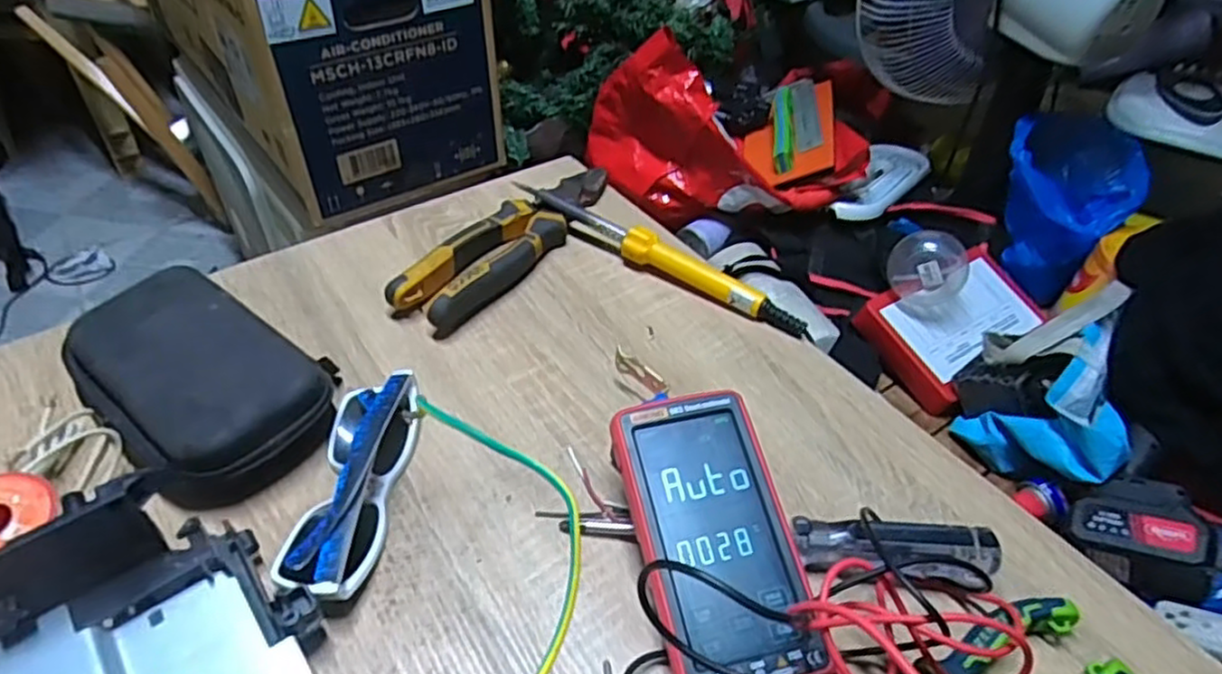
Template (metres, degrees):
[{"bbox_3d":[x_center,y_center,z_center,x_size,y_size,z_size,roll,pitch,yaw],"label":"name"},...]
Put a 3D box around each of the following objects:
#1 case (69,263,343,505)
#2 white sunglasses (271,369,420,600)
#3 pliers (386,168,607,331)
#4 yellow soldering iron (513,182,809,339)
[{"bbox_3d":[-0.250,0.025,0.444,0.180,0.052,0.114,28,50,26],"label":"case"},{"bbox_3d":[-0.146,0.076,0.397,0.049,0.040,0.139,2,43,1],"label":"white sunglasses"},{"bbox_3d":[-0.074,-0.084,0.576,0.059,0.026,0.234,24,48,23],"label":"pliers"},{"bbox_3d":[0.033,-0.065,0.558,0.254,0.029,0.022,26,49,24],"label":"yellow soldering iron"}]

